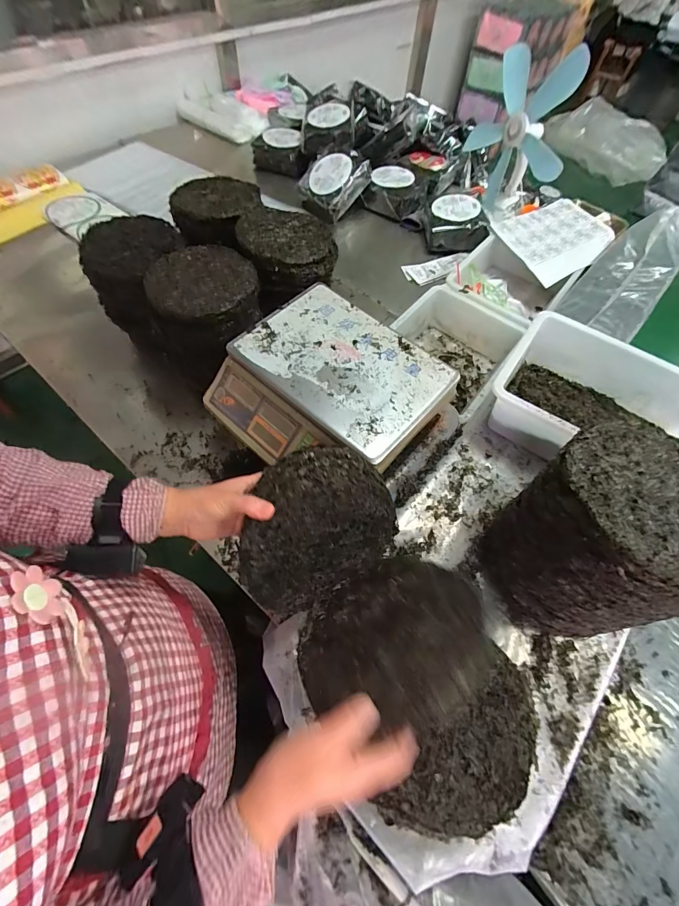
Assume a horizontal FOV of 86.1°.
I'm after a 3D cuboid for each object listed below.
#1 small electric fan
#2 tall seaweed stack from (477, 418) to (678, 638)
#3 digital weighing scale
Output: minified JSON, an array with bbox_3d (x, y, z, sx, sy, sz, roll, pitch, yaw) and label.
[{"bbox_3d":[0.611,-1.105,1.260,0.181,0.443,0.491,3,61,-2],"label":"small electric fan"},{"bbox_3d":[0.326,0.107,0.472,0.212,0.240,0.197,-28,66,-18],"label":"tall seaweed stack"},{"bbox_3d":[-0.019,-0.110,0.635,0.331,0.095,0.300,39,66,17],"label":"digital weighing scale"}]

